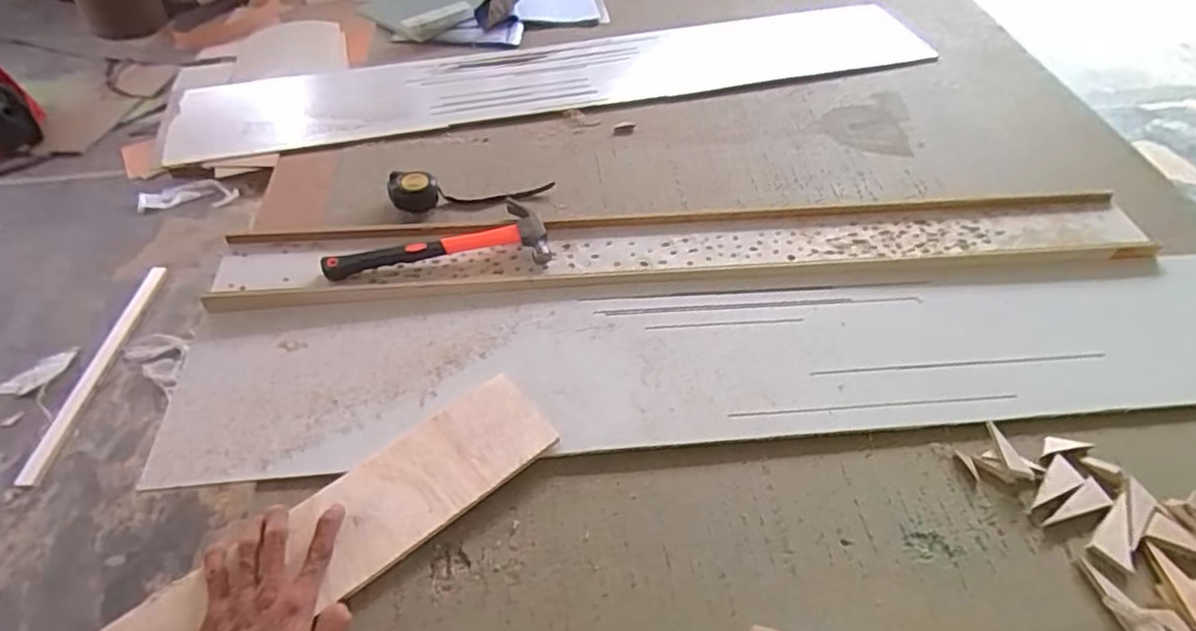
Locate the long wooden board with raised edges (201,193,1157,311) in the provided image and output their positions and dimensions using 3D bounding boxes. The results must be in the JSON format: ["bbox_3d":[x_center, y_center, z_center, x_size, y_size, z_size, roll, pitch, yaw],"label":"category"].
[{"bbox_3d":[0.115,-0.088,0.832,1.126,0.029,0.117,-4,50,-4],"label":"long wooden board with raised edges"}]

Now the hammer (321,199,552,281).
[{"bbox_3d":[-0.199,-0.100,0.824,0.270,0.034,0.112,-6,50,-5],"label":"hammer"}]

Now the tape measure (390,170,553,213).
[{"bbox_3d":[-0.171,-0.175,0.898,0.222,0.043,0.052,-7,50,-6],"label":"tape measure"}]

